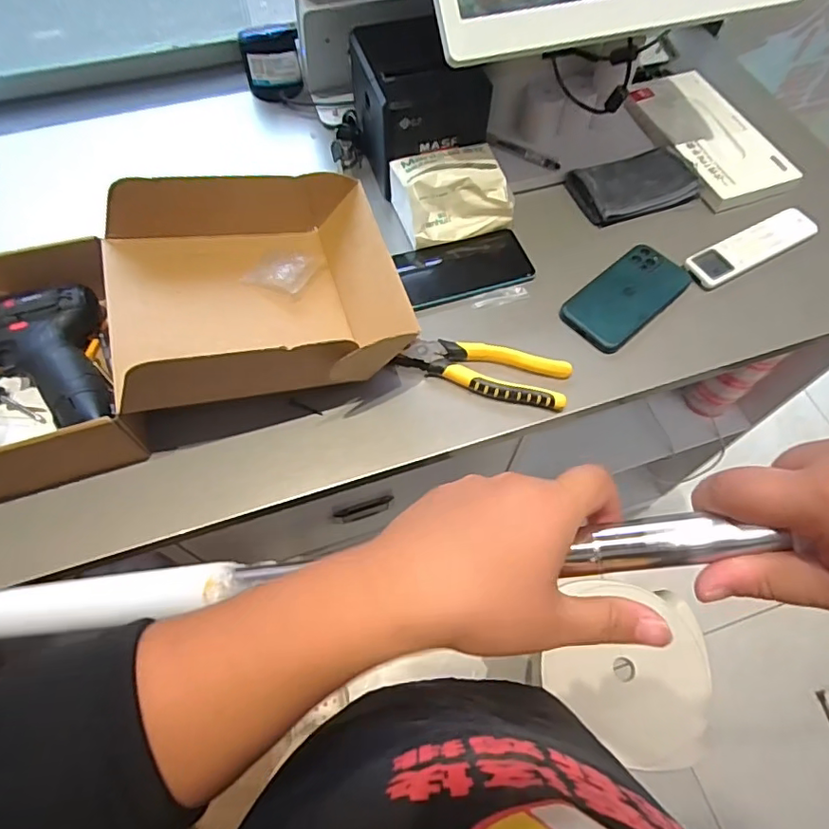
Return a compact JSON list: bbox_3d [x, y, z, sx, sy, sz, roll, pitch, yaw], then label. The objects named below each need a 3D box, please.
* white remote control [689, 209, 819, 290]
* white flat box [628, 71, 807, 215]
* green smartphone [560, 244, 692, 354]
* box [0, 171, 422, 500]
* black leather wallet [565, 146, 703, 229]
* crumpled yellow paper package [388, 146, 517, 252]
[{"bbox_3d":[0.387,-0.193,0.617,0.170,0.014,0.051,-26,67,-14],"label":"white remote control"},{"bbox_3d":[0.375,-0.358,0.694,0.132,0.017,0.220,-21,66,-11],"label":"white flat box"},{"bbox_3d":[0.232,-0.130,0.585,0.150,0.013,0.075,-39,70,-19],"label":"green smartphone"},{"bbox_3d":[-0.255,-0.080,0.492,0.480,0.104,0.231,-15,65,-9],"label":"box"},{"bbox_3d":[0.270,-0.278,0.656,0.148,0.023,0.084,-16,65,-9],"label":"black leather wallet"},{"bbox_3d":[0.042,-0.248,0.606,0.118,0.059,0.095,-17,65,-10],"label":"crumpled yellow paper package"}]

